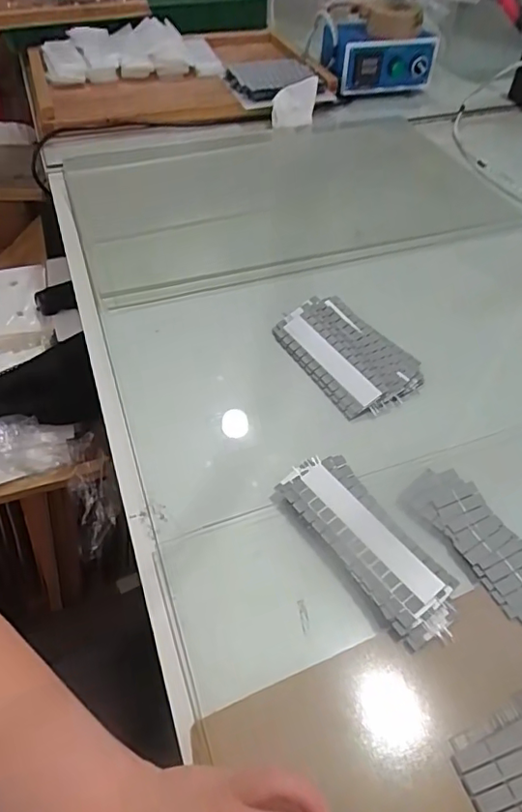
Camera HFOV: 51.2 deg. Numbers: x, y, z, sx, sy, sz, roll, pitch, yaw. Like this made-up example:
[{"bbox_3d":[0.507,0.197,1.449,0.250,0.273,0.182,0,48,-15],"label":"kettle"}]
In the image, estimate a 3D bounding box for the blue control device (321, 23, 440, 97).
[{"bbox_3d":[0.201,-0.599,0.940,0.170,0.103,0.108,-11,50,-9],"label":"blue control device"}]

